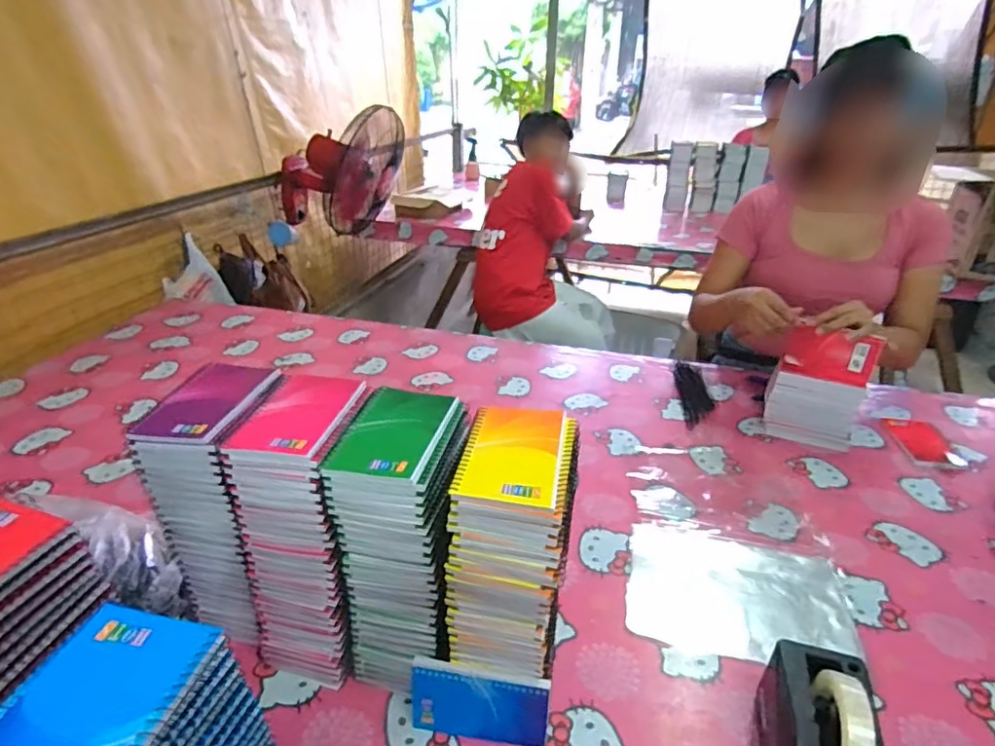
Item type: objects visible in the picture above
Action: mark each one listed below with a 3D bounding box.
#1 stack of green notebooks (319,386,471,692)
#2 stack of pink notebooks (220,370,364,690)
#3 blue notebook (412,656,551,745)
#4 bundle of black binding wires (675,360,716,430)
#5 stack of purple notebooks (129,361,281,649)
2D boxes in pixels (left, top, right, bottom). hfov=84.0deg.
[{"bbox_3d":[-0.092,0.161,0.558,0.098,0.255,0.137,5,29,7],"label":"stack of green notebooks"},{"bbox_3d":[-0.193,0.166,0.585,0.093,0.288,0.147,3,29,2],"label":"stack of pink notebooks"},{"bbox_3d":[-0.017,0.317,0.529,0.129,0.082,0.007,6,19,6],"label":"blue notebook"},{"bbox_3d":[0.390,0.033,1.096,0.062,0.036,0.219,4,29,5],"label":"bundle of black binding wires"},{"bbox_3d":[-0.284,0.149,0.606,0.095,0.300,0.131,5,29,7],"label":"stack of purple notebooks"}]

